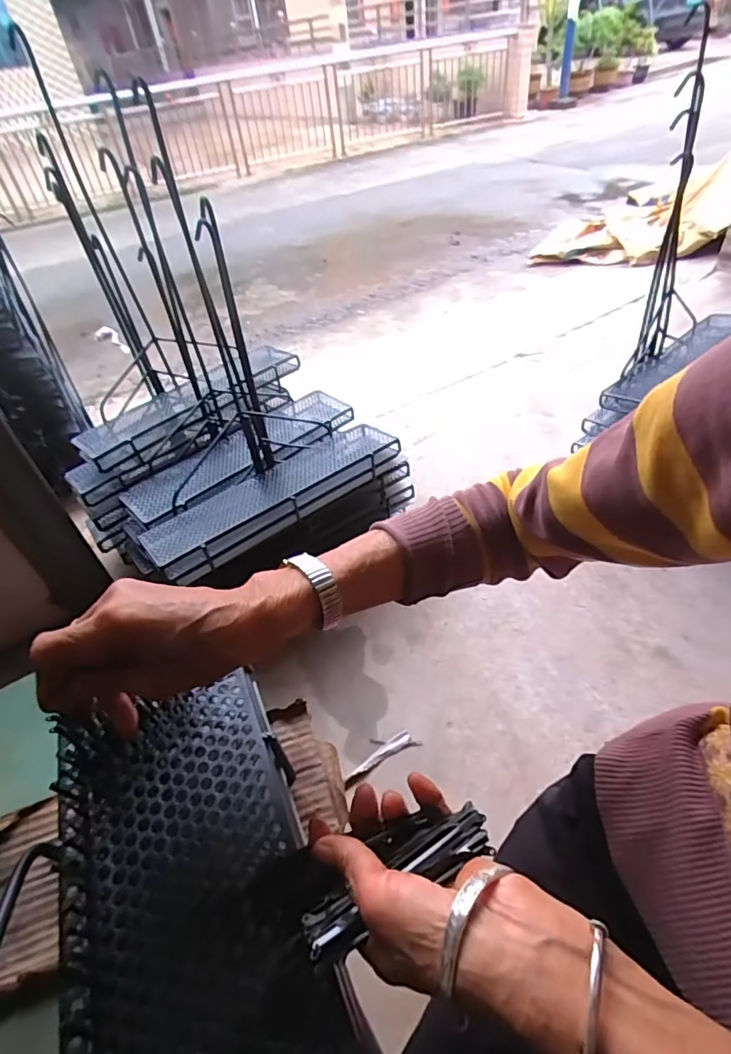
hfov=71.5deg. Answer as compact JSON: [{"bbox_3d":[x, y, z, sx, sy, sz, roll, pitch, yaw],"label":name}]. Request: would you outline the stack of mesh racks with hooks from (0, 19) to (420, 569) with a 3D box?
[{"bbox_3d":[-0.377,-0.335,1.148,0.666,0.806,0.643,-35,50,-25],"label":"stack of mesh racks with hooks"}]

